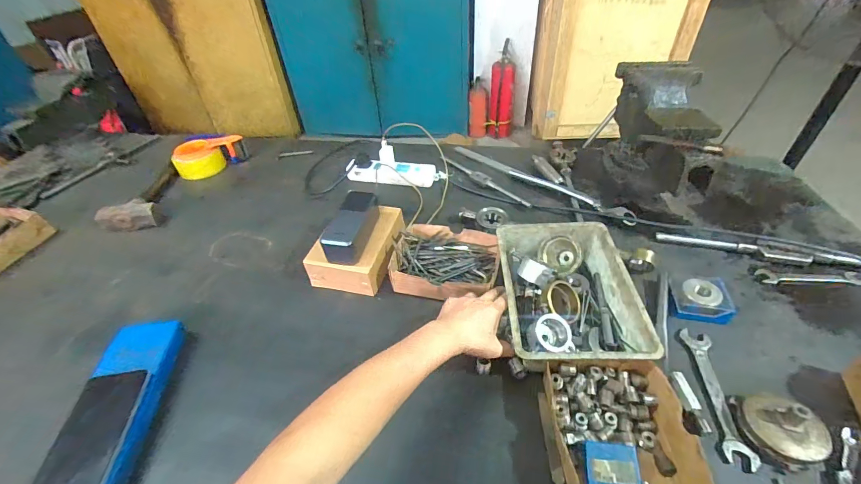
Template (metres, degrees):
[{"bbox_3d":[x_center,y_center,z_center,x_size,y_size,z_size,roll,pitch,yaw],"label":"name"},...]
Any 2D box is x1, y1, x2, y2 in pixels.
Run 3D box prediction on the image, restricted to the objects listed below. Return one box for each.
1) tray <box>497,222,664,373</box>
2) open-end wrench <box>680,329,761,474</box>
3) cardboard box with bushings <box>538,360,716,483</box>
[{"bbox_3d":[0.194,0.071,0.547,0.171,0.060,0.241,-1,42,3],"label":"tray"},{"bbox_3d":[0.354,0.184,0.461,0.036,0.007,0.170,4,42,9],"label":"open-end wrench"},{"bbox_3d":[0.211,0.213,0.414,0.155,0.050,0.172,-1,42,4],"label":"cardboard box with bushings"}]

